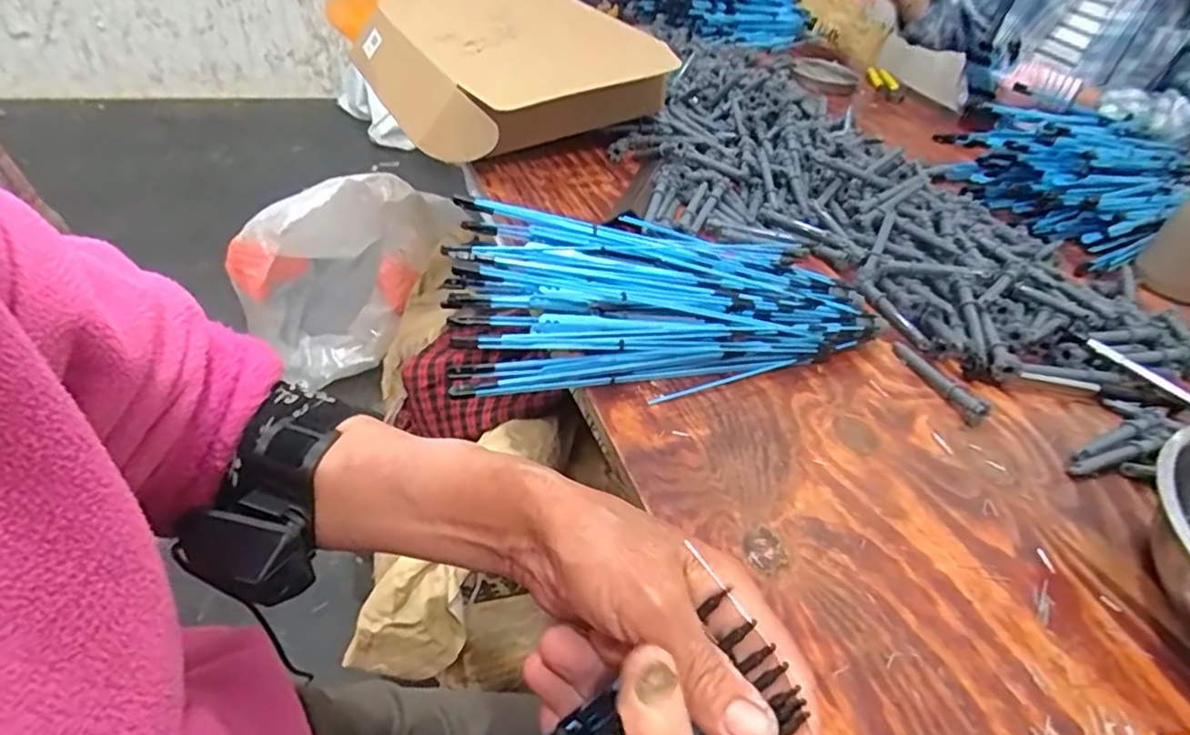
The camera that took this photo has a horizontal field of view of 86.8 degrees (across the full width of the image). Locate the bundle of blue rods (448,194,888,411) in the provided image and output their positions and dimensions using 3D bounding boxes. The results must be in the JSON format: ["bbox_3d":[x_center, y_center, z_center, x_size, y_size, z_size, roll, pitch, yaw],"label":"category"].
[{"bbox_3d":[0.057,-0.064,0.524,0.335,0.056,0.191,0,42,-12],"label":"bundle of blue rods"}]

